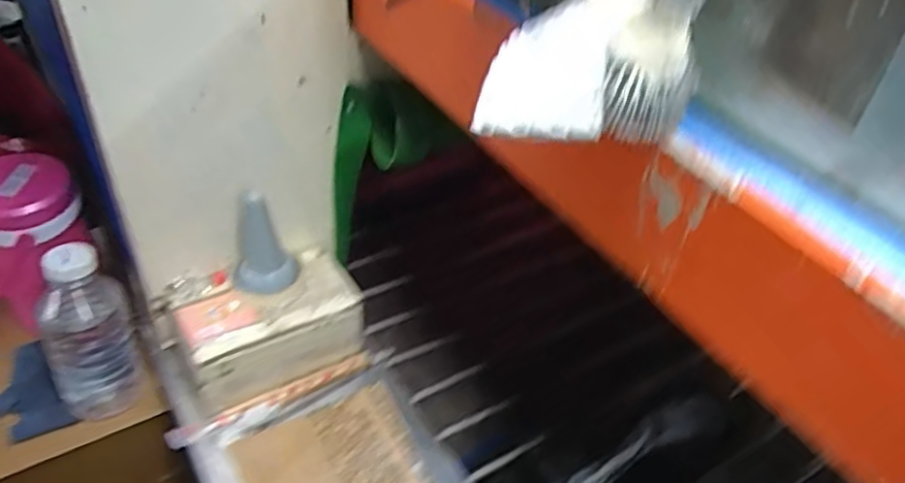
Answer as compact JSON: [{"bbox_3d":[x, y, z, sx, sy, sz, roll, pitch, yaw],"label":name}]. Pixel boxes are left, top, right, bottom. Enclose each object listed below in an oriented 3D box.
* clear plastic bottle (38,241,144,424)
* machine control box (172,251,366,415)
[{"bbox_3d":[-0.428,0.103,0.805,0.093,0.224,0.076,-19,46,-27],"label":"clear plastic bottle"},{"bbox_3d":[-0.213,0.099,0.807,0.197,0.087,0.119,-20,47,-28],"label":"machine control box"}]

